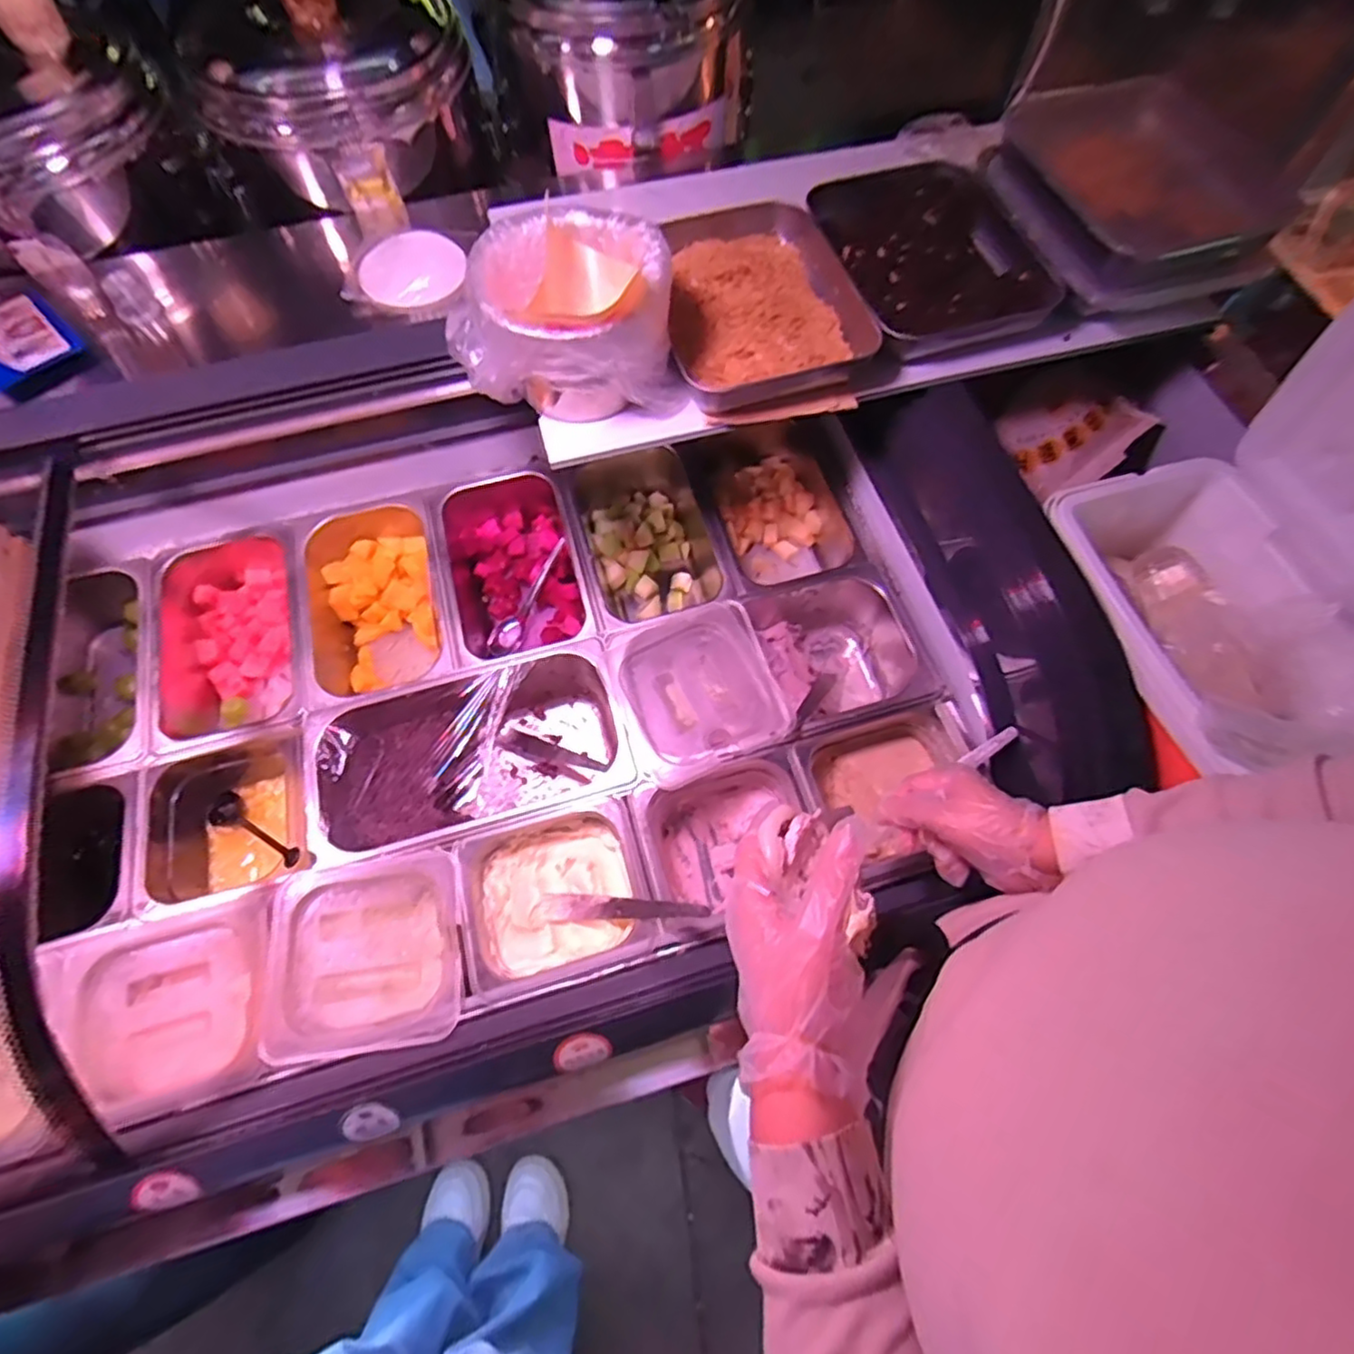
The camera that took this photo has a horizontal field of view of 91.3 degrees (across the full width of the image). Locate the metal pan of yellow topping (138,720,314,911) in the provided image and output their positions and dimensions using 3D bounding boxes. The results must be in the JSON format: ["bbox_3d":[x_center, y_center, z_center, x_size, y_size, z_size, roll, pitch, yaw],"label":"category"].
[{"bbox_3d":[-0.457,0.154,0.702,0.165,0.092,0.168,-15,66,-7],"label":"metal pan of yellow topping"}]

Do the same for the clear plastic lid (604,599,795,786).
[{"bbox_3d":[0.020,0.006,0.708,0.168,0.029,0.181,-21,67,-9],"label":"clear plastic lid"}]

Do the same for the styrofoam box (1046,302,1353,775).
[{"bbox_3d":[0.521,-0.093,0.573,0.264,0.295,0.331,-20,67,-9],"label":"styrofoam box"}]

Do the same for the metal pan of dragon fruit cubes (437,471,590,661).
[{"bbox_3d":[-0.201,-0.130,0.833,0.151,0.093,0.248,-15,67,-7],"label":"metal pan of dragon fruit cubes"}]

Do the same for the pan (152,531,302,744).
[{"bbox_3d":[-0.526,-0.044,0.792,0.171,0.089,0.267,-15,67,-7],"label":"pan"}]

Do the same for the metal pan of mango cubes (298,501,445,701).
[{"bbox_3d":[-0.361,-0.077,0.814,0.161,0.104,0.253,-12,66,-6],"label":"metal pan of mango cubes"}]

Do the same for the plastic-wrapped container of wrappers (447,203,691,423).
[{"bbox_3d":[-0.106,-0.325,0.616,0.199,0.115,0.148,-15,67,-7],"label":"plastic-wrapped container of wrappers"}]

